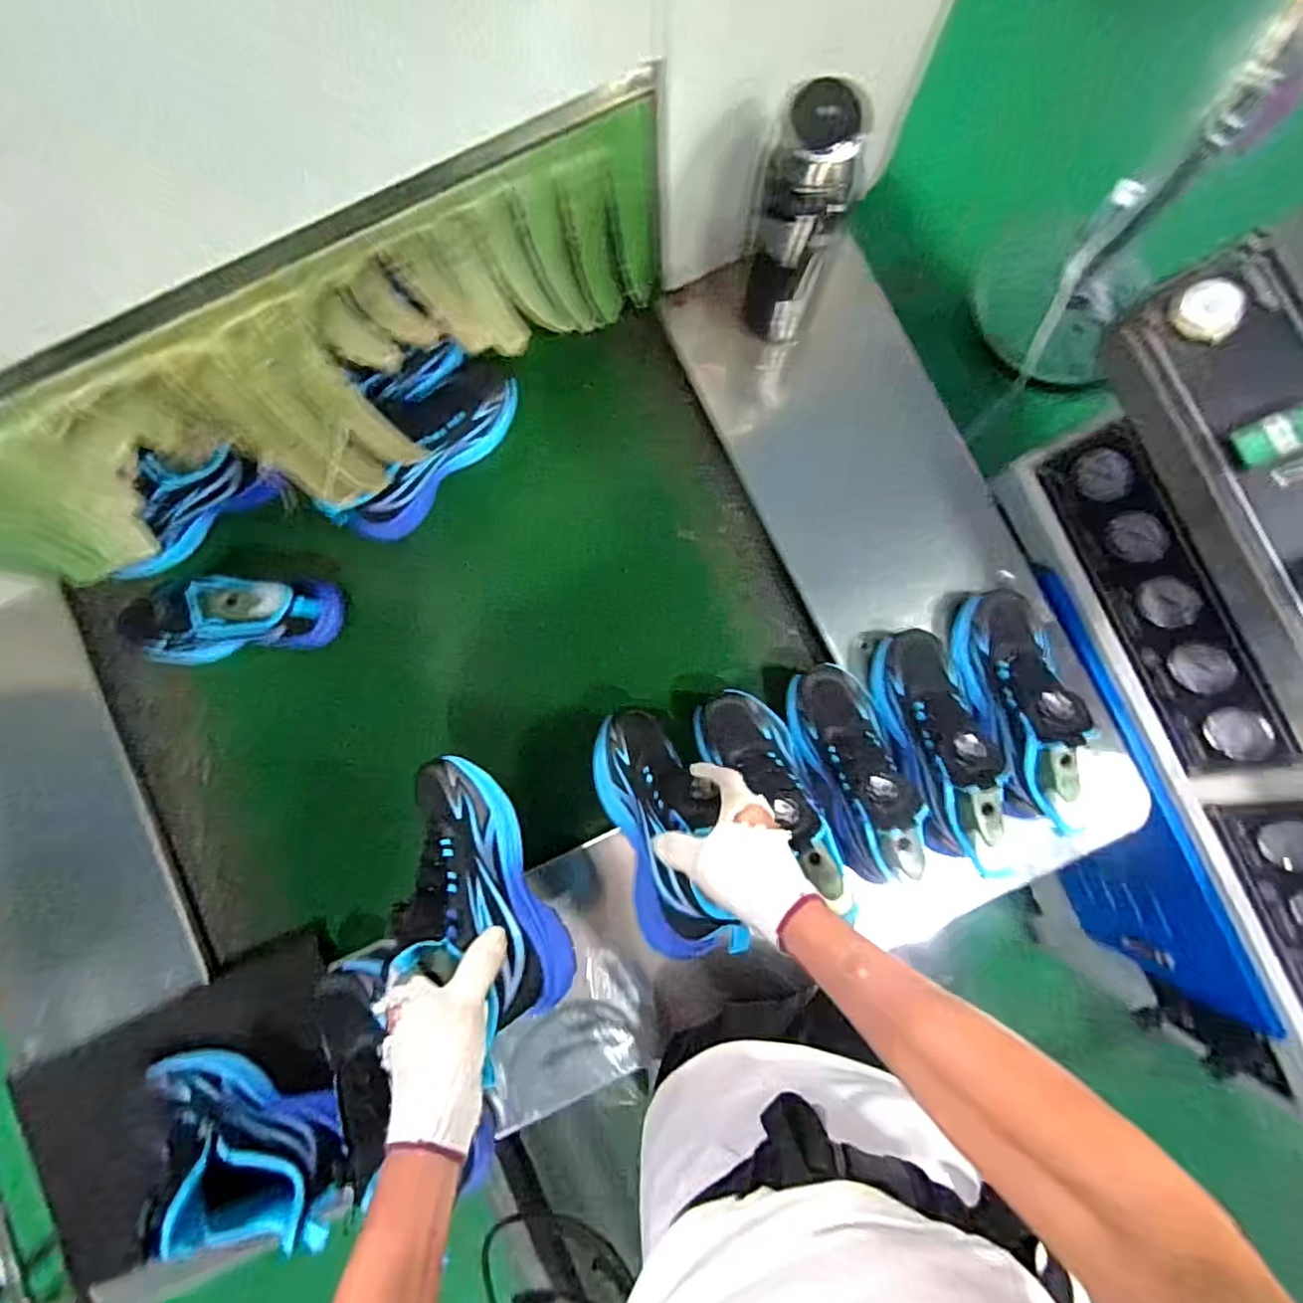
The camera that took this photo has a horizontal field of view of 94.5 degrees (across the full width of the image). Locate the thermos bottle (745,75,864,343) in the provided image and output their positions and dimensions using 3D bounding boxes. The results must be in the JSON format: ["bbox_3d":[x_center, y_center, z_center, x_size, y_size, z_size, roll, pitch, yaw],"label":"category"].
[{"bbox_3d":[0.140,-0.396,0.581,0.085,0.246,0.076,14,86,3],"label":"thermos bottle"}]

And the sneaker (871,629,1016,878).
[{"bbox_3d":[0.289,0.078,0.587,0.091,0.091,0.248,-12,66,0],"label":"sneaker"}]

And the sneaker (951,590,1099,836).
[{"bbox_3d":[0.371,0.048,0.591,0.087,0.104,0.251,-5,64,1],"label":"sneaker"}]

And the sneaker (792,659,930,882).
[{"bbox_3d":[0.203,0.114,0.593,0.086,0.094,0.211,-19,54,0],"label":"sneaker"}]

